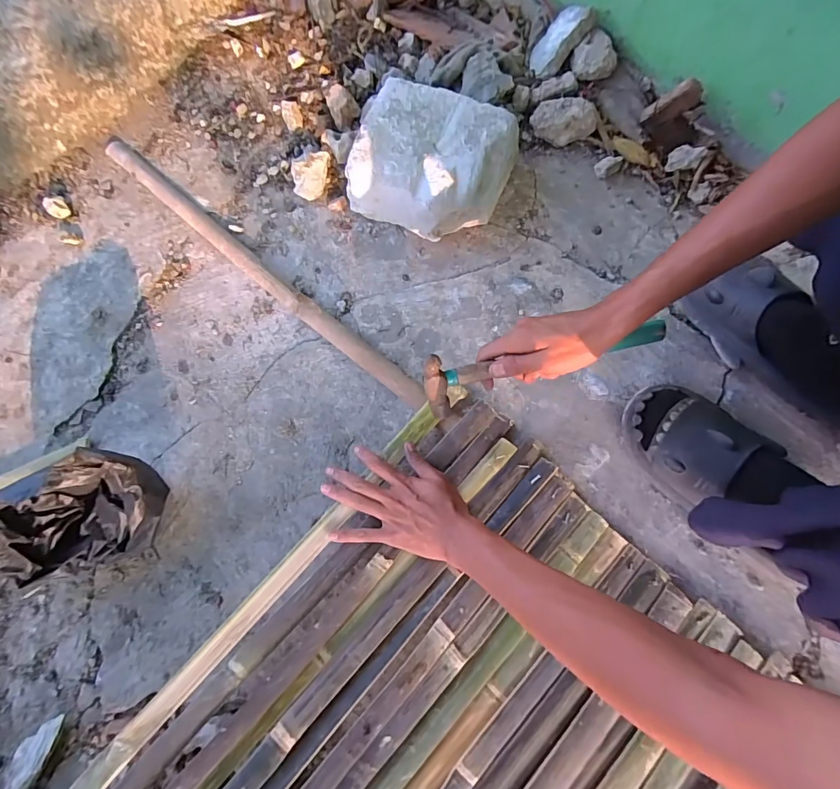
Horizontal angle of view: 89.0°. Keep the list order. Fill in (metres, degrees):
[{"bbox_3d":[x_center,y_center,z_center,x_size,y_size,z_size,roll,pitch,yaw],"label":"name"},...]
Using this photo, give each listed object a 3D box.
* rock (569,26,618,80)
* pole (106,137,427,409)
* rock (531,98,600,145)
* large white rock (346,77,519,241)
[{"bbox_3d":[0.284,-0.549,0.695,0.068,0.047,0.044,15,77,4],"label":"rock"},{"bbox_3d":[-0.277,-0.220,0.683,0.732,0.028,0.039,41,78,11],"label":"pole"},{"bbox_3d":[0.237,-0.450,0.705,0.095,0.053,0.061,-17,77,-4],"label":"rock"},{"bbox_3d":[0.017,-0.357,0.668,0.227,0.099,0.187,22,77,6],"label":"large white rock"}]

